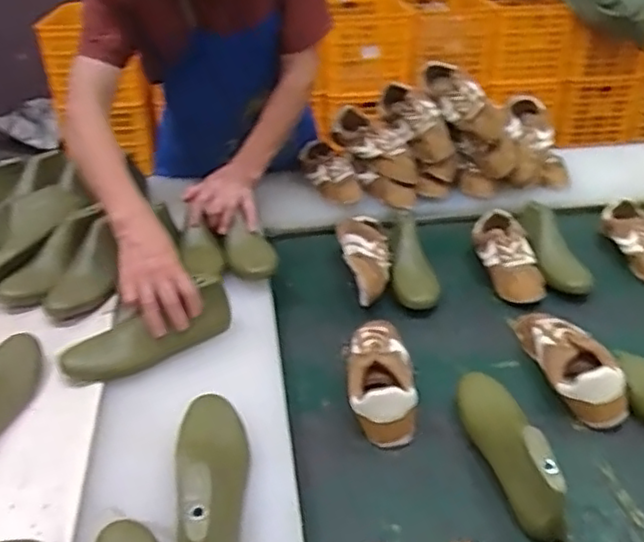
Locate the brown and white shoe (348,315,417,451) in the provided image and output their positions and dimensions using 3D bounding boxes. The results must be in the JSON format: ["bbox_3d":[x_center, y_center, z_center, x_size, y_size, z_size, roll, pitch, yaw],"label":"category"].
[{"bbox_3d":[0.078,0.134,0.905,0.085,0.065,0.217,-1,34,1],"label":"brown and white shoe"}]

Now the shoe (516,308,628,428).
[{"bbox_3d":[0.348,0.123,0.925,0.086,0.078,0.215,-4,34,-3],"label":"shoe"}]

